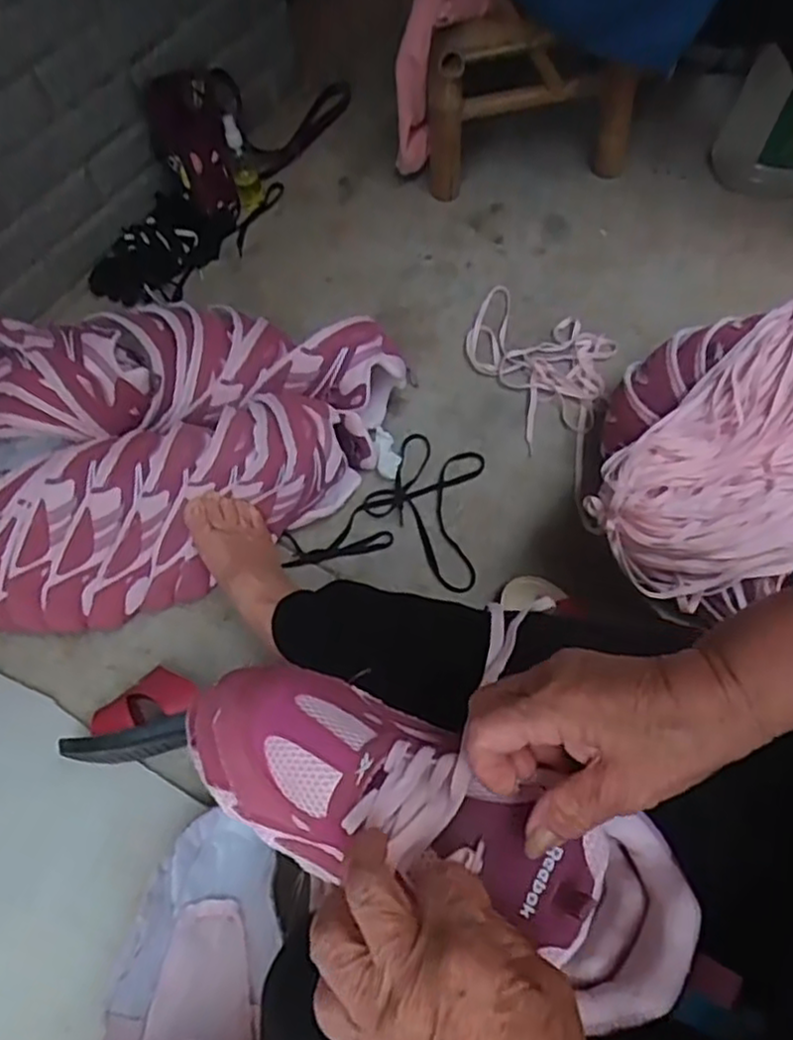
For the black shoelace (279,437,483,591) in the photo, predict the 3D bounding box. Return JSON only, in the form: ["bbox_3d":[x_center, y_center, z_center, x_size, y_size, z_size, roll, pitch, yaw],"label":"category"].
[{"bbox_3d":[-0.008,-0.018,0.892,0.217,0.020,0.196,8,66,5],"label":"black shoelace"}]

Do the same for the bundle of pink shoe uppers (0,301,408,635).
[{"bbox_3d":[-0.287,-0.083,0.825,0.610,0.207,0.316,-18,62,-4],"label":"bundle of pink shoe uppers"}]

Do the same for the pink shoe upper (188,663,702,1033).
[{"bbox_3d":[0.008,0.152,0.363,0.268,0.065,0.099,21,67,13],"label":"pink shoe upper"}]

